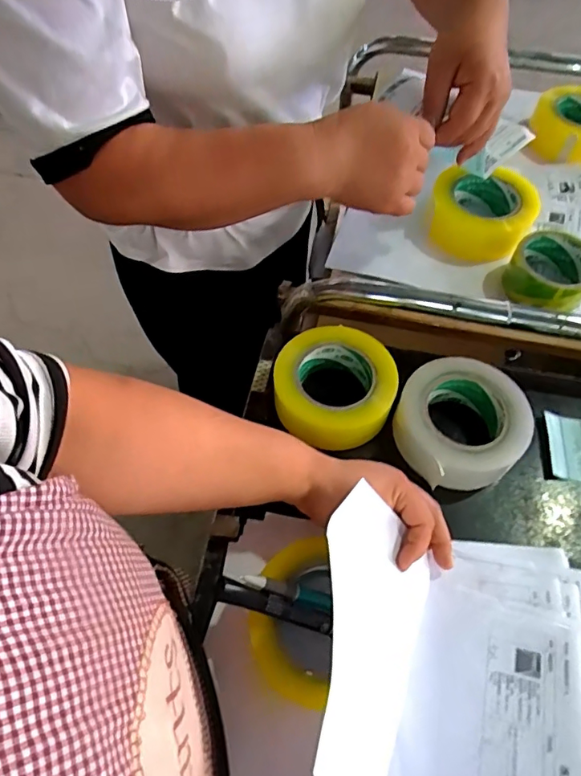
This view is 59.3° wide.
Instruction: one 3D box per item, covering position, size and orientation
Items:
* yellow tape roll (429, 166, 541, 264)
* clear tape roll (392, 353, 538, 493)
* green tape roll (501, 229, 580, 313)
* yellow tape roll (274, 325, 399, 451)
[{"bbox_3d":[0.234,-0.216,0.625,0.116,0.053,0.116,1,59,-1],"label":"yellow tape roll"},{"bbox_3d":[0.169,0.035,0.510,0.124,0.045,0.122,1,59,-1],"label":"clear tape roll"},{"bbox_3d":[0.293,-0.127,0.579,0.091,0.046,0.096,40,66,20],"label":"green tape roll"},{"bbox_3d":[0.042,-0.003,0.527,0.120,0.049,0.122,1,59,-1],"label":"yellow tape roll"}]

